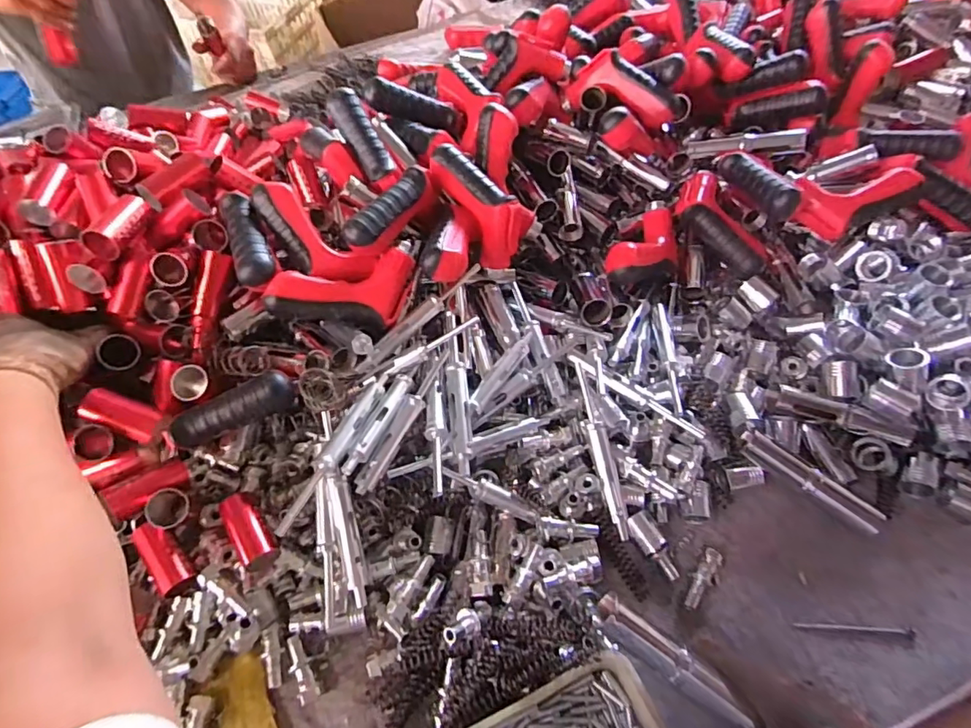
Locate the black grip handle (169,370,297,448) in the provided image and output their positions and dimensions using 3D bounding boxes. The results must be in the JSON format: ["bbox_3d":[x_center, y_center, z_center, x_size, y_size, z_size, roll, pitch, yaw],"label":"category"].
[{"bbox_3d":[-0.209,0.040,0.435,0.103,0.035,0.026,-23,59,-10],"label":"black grip handle"}]

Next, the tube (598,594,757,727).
[{"bbox_3d":[0.129,0.205,0.360,0.118,0.018,0.022,38,66,2],"label":"tube"}]

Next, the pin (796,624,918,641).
[{"bbox_3d":[0.290,0.208,0.413,0.087,0.004,0.007,3,58,6],"label":"pin"}]

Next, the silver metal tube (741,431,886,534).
[{"bbox_3d":[0.280,0.100,0.451,0.122,0.017,0.017,36,66,10],"label":"silver metal tube"}]

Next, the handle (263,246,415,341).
[{"bbox_3d":[-0.127,-0.061,0.481,0.137,0.044,0.064,-11,56,-20],"label":"handle"}]

